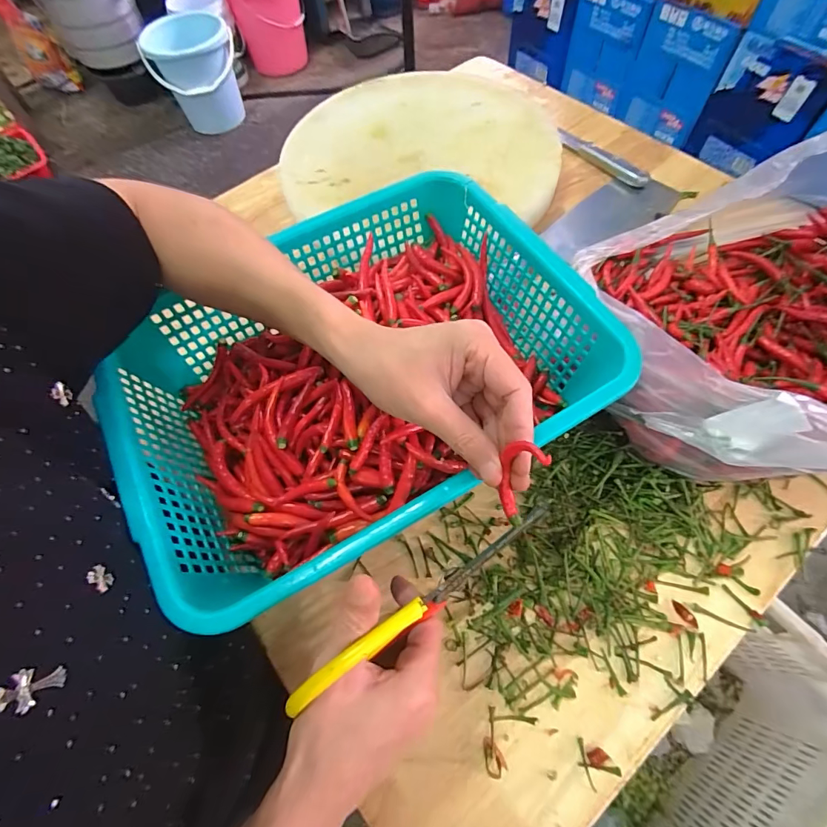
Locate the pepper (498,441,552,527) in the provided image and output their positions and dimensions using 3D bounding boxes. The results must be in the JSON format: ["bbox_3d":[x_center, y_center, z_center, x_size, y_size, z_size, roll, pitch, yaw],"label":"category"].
[{"bbox_3d":[0.059,0.038,0.246,0.025,0.063,0.014,27,51,16],"label":"pepper"}]

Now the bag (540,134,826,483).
[{"bbox_3d":[0.321,-0.115,0.343,0.319,0.211,0.292,-10,63,-1],"label":"bag"}]

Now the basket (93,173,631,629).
[{"bbox_3d":[-0.044,-0.037,0.390,0.376,0.090,0.290,-29,65,-10],"label":"basket"}]

